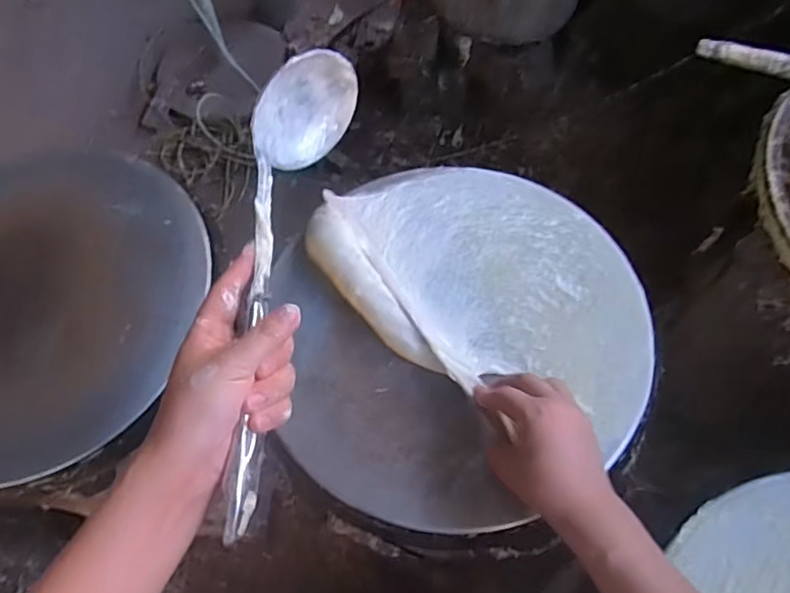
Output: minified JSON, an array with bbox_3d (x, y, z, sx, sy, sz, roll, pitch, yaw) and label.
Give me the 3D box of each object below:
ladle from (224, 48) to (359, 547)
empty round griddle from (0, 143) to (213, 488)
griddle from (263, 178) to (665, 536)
[{"bbox_3d":[-0.078,-0.018,0.390,0.060,0.079,0.324,5,67,4],"label":"ladle"},{"bbox_3d":[-0.366,0.008,0.584,0.317,0.027,0.335,0,76,0],"label":"empty round griddle"},{"bbox_3d":[0.064,0.016,0.554,0.334,0.039,0.354,-1,64,2],"label":"griddle"}]

